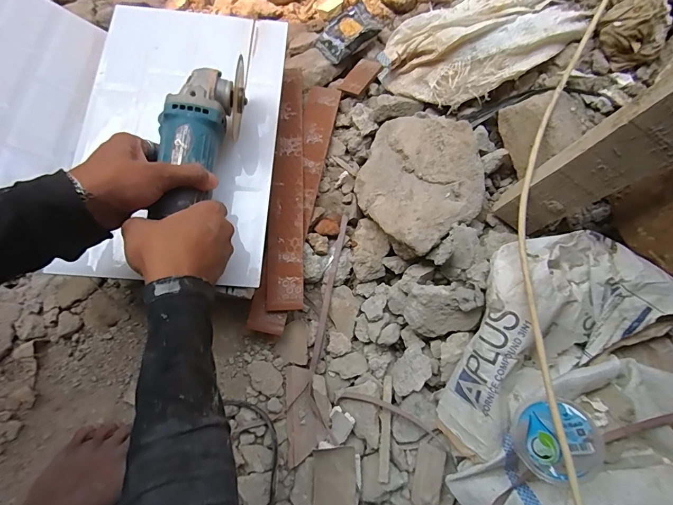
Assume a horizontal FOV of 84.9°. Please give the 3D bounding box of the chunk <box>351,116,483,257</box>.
[{"bbox_3d":[0.112,-0.105,0.526,0.164,0.097,0.204,-27,74,-9],"label":"chunk"}]

